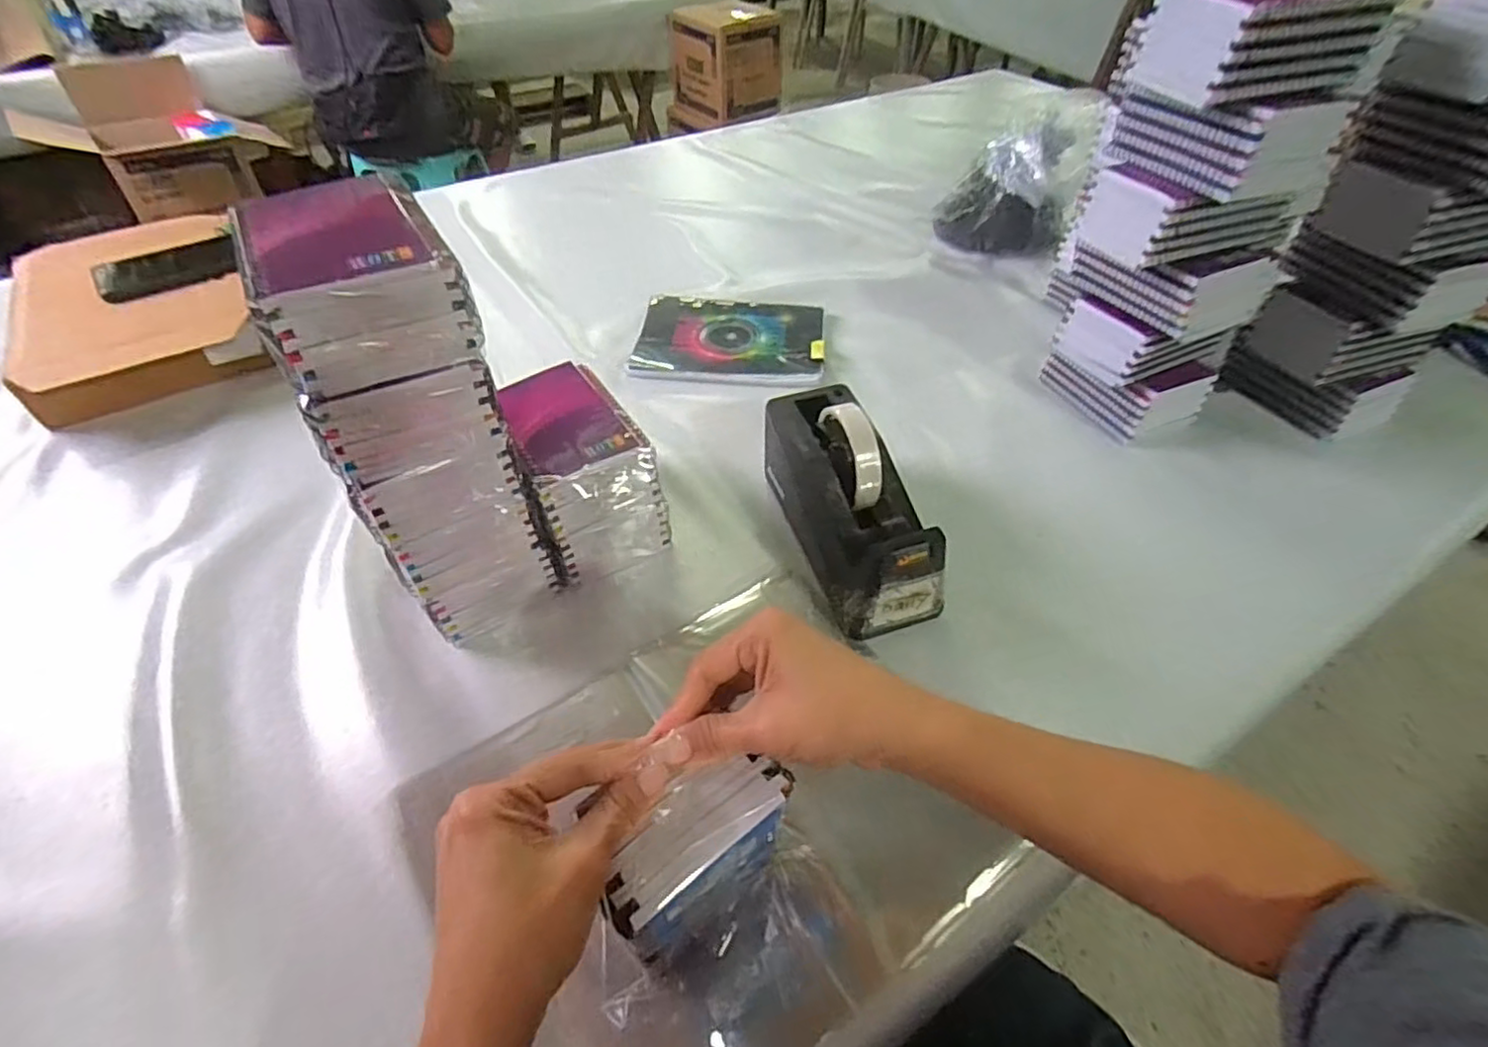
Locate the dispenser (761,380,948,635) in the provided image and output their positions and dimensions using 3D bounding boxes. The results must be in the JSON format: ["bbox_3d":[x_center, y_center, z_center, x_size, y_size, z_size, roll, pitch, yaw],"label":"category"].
[{"bbox_3d":[0.085,-0.022,0.537,0.086,0.119,0.205,-13,50,-11],"label":"dispenser"}]

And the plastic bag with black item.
[{"bbox_3d":[0.350,-0.446,0.886,0.162,0.171,0.080,10,49,8],"label":"plastic bag with black item"}]

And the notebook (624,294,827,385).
[{"bbox_3d":[-0.015,-0.224,0.788,0.222,0.018,0.167,7,49,6],"label":"notebook"}]

